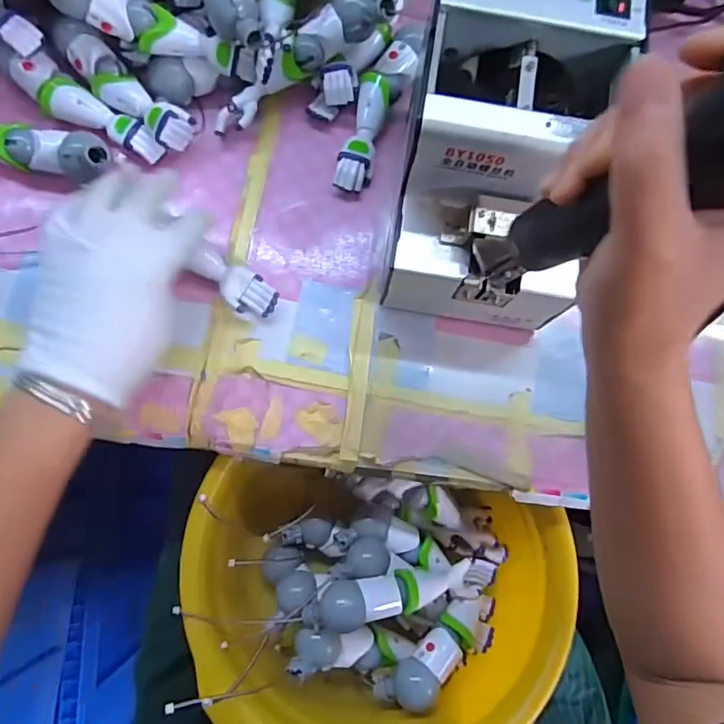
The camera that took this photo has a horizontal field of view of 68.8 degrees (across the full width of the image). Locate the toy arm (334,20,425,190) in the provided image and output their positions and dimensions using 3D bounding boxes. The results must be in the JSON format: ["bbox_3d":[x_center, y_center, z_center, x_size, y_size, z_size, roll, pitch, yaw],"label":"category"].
[{"bbox_3d":[0.012,-0.208,0.425,0.033,0.027,0.146,22,77,1],"label":"toy arm"}]

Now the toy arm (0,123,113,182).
[{"bbox_3d":[-0.258,-0.162,0.391,0.153,0.035,0.037,11,77,-2],"label":"toy arm"}]

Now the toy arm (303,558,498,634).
[{"bbox_3d":[0.035,0.181,0.424,0.154,0.049,0.033,0,84,-28],"label":"toy arm"}]

